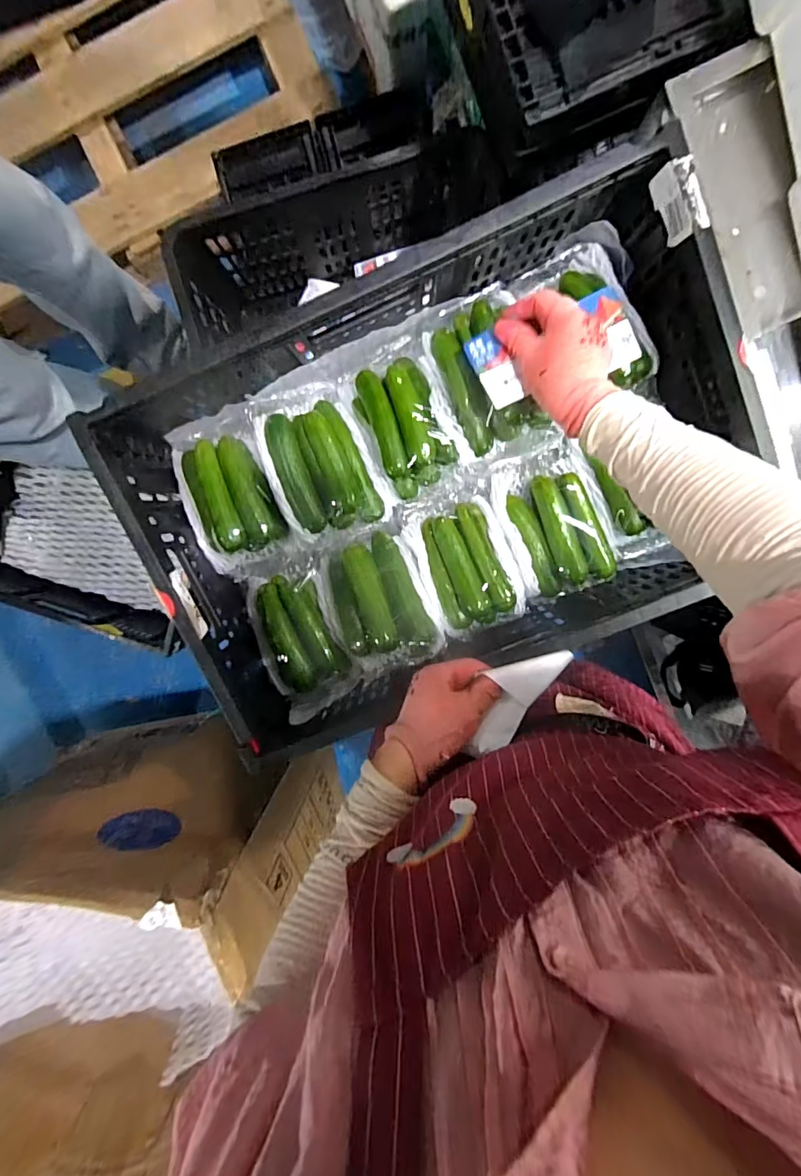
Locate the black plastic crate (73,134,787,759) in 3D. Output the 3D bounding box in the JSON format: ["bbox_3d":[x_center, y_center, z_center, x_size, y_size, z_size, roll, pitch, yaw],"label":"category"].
[{"bbox_3d":[0.040,-0.111,0.526,0.591,0.138,0.383,-23,97,6],"label":"black plastic crate"}]

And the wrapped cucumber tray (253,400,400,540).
[{"bbox_3d":[-0.092,-0.140,0.570,0.114,0.055,0.169,-29,97,6],"label":"wrapped cucumber tray"}]

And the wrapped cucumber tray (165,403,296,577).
[{"bbox_3d":[-0.196,-0.111,0.573,0.117,0.073,0.193,-17,98,5],"label":"wrapped cucumber tray"}]

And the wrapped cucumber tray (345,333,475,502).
[{"bbox_3d":[0.010,-0.191,0.554,0.105,0.062,0.157,-23,97,6],"label":"wrapped cucumber tray"}]

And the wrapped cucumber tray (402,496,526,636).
[{"bbox_3d":[0.077,-0.023,0.565,0.105,0.062,0.156,-23,97,6],"label":"wrapped cucumber tray"}]

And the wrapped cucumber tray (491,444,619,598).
[{"bbox_3d":[0.183,-0.076,0.564,0.122,0.052,0.162,-20,98,5],"label":"wrapped cucumber tray"}]

